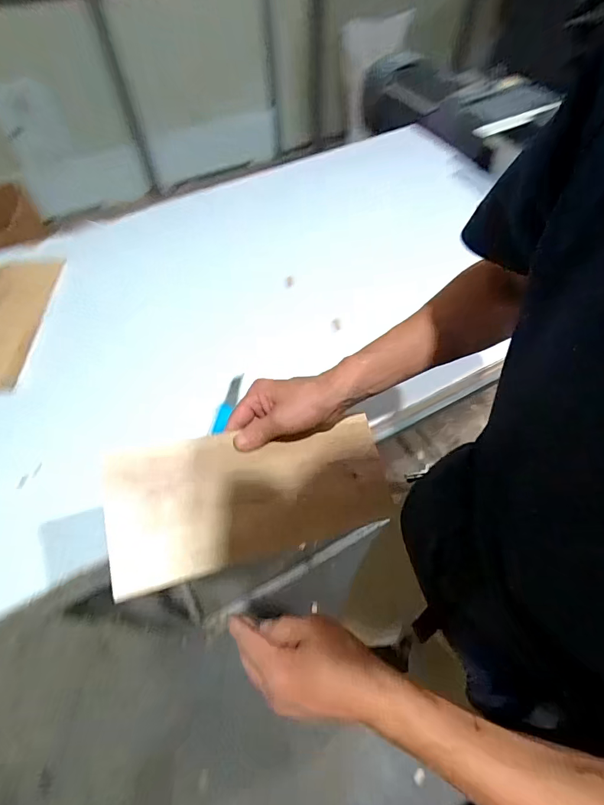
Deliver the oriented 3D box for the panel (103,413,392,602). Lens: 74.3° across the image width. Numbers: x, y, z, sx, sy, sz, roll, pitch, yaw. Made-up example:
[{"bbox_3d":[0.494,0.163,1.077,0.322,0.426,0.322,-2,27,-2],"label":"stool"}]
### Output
[{"bbox_3d":[-0.042,0.091,0.417,0.292,0.012,0.128,-7,71,-25],"label":"panel"}]

